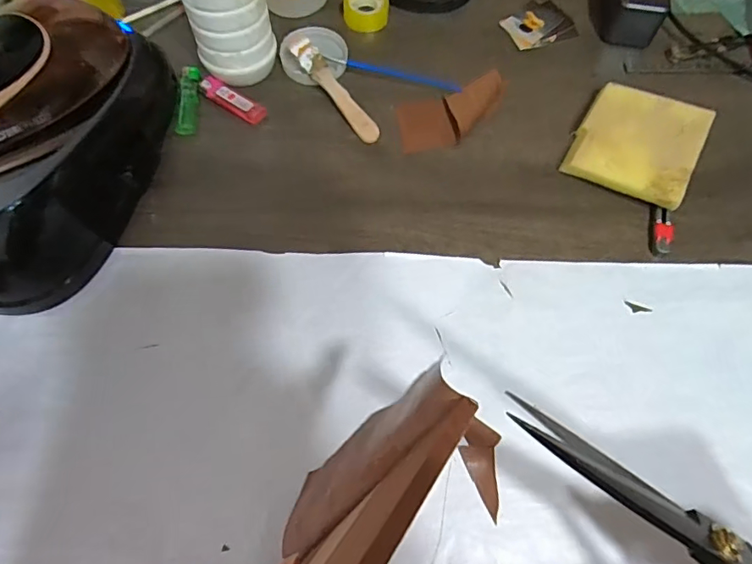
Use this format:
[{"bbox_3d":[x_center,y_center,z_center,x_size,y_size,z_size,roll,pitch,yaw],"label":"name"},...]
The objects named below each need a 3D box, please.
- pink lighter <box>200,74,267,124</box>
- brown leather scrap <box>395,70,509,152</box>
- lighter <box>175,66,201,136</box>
[{"bbox_3d":[-0.149,-0.187,0.524,0.077,0.008,0.025,32,69,13],"label":"pink lighter"},{"bbox_3d":[0.080,-0.172,0.517,0.121,0.013,0.064,-17,67,-9],"label":"brown leather scrap"},{"bbox_3d":[-0.191,-0.185,0.518,0.020,0.009,0.083,-3,65,-3],"label":"lighter"}]

